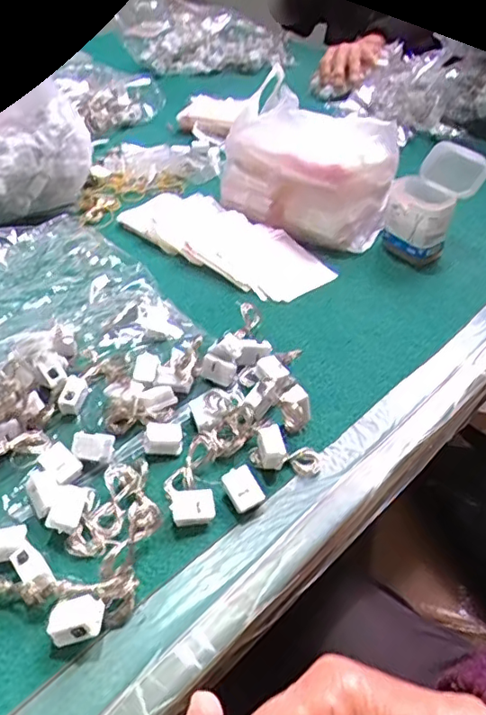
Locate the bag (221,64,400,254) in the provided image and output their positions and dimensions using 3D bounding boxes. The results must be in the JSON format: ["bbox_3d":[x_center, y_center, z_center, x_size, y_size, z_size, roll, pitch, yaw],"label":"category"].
[{"bbox_3d":[0.061,-0.213,0.610,0.119,0.122,0.193,-34,52,-31],"label":"bag"}]

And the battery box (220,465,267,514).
[{"bbox_3d":[0.000,0.089,0.380,0.020,0.018,0.027,-23,49,-23],"label":"battery box"}]

